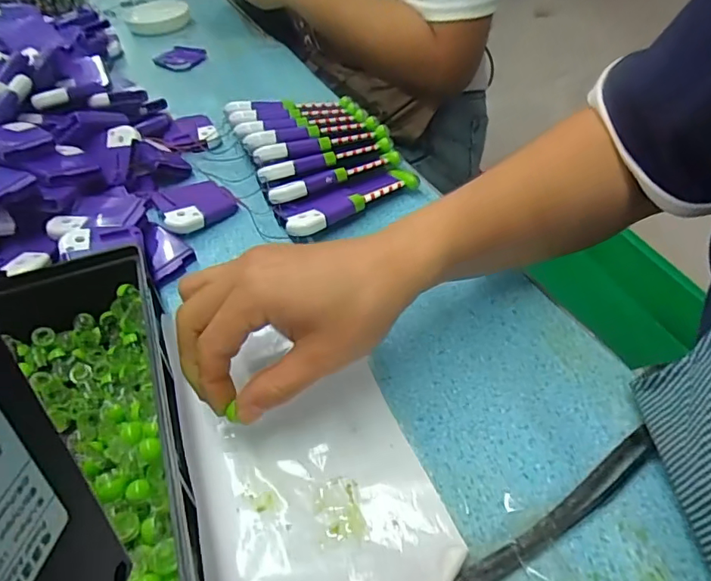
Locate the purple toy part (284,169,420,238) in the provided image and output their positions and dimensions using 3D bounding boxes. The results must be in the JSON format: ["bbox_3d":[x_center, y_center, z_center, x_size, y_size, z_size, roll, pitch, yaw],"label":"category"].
[{"bbox_3d":[-0.004,-0.071,0.412,0.117,0.019,0.033,-27,51,-22],"label":"purple toy part"}]

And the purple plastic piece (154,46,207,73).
[{"bbox_3d":[-0.232,-0.300,0.668,0.062,0.014,0.055,25,53,26],"label":"purple plastic piece"}]

